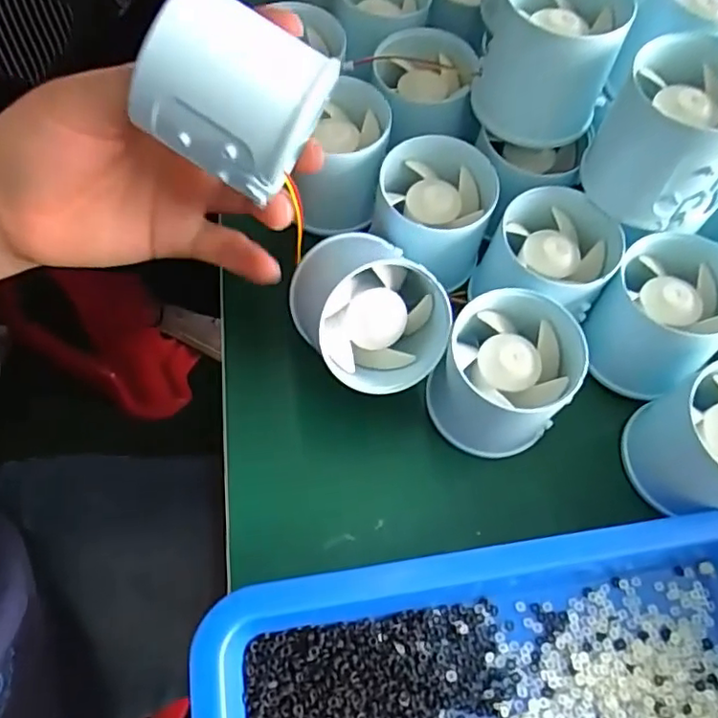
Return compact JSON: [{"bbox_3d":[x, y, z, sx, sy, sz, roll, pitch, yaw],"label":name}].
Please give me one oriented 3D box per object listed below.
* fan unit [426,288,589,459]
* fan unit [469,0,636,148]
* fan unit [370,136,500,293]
[{"bbox_3d":[0.059,0.007,0.251,0.049,0.051,0.049,1,61,-2],"label":"fan unit"},{"bbox_3d":[0.081,-0.129,0.268,0.053,0.057,0.058,18,62,7],"label":"fan unit"},{"bbox_3d":[0.032,-0.063,0.278,0.050,0.044,0.055,1,61,-2],"label":"fan unit"}]

